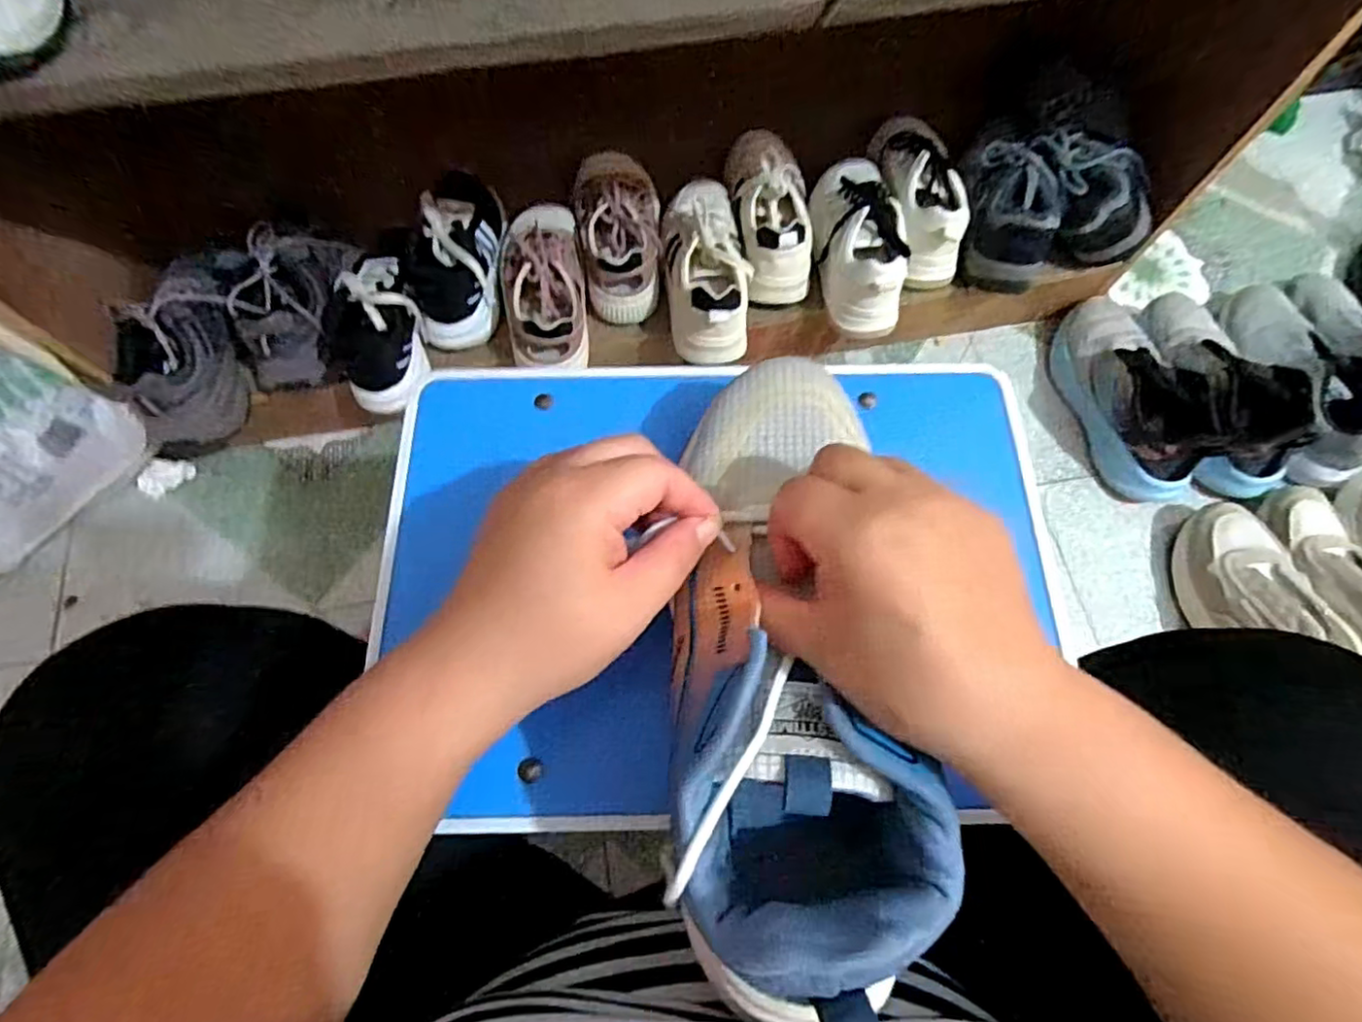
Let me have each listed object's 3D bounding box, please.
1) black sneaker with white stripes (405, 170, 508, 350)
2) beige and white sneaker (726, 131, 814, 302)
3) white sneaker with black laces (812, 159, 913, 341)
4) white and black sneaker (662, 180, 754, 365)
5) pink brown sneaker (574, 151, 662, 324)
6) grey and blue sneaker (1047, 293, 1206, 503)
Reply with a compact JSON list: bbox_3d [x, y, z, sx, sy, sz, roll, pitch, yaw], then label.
[{"bbox_3d":[-0.265,-0.313,0.745,0.092,0.080,0.230,-2,70,0],"label":"black sneaker with white stripes"},{"bbox_3d":[0.110,-0.374,0.764,0.097,0.086,0.228,0,70,0],"label":"beige and white sneaker"},{"bbox_3d":[0.213,-0.337,0.761,0.091,0.083,0.228,-5,70,-1],"label":"white sneaker with black laces"},{"bbox_3d":[0.030,-0.295,0.735,0.095,0.085,0.231,-6,70,-2],"label":"white and black sneaker"},{"bbox_3d":[-0.076,-0.360,0.764,0.099,0.087,0.247,-10,70,-3],"label":"pink brown sneaker"},{"bbox_3d":[0.575,-0.157,0.805,0.101,0.097,0.280,-9,70,-3],"label":"grey and blue sneaker"}]

